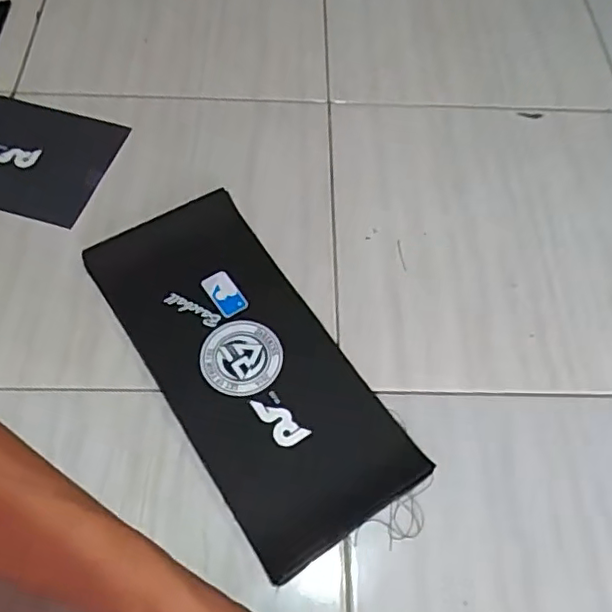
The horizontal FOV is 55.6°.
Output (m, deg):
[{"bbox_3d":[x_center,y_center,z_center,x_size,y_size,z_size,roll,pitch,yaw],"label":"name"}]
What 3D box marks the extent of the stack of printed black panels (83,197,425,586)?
[{"bbox_3d":[-0.059,0.051,0.576,0.169,0.022,0.377,-30,67,-18],"label":"stack of printed black panels"}]

